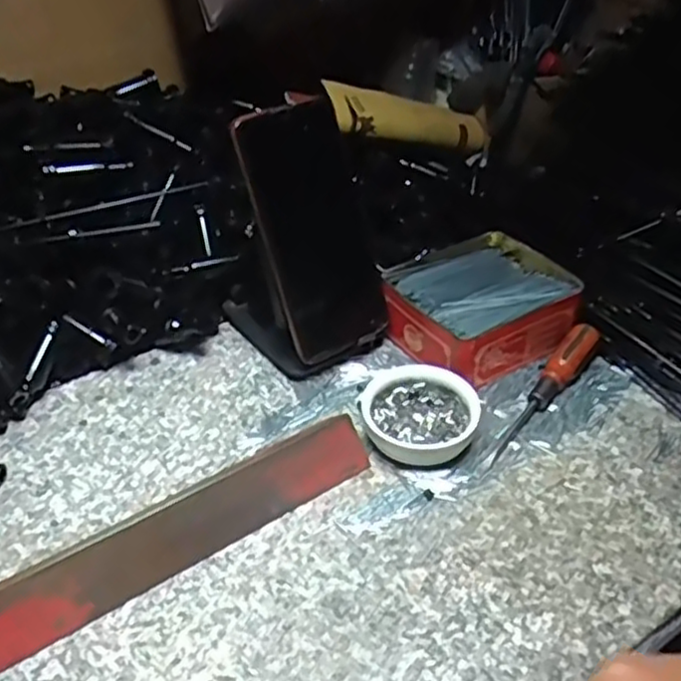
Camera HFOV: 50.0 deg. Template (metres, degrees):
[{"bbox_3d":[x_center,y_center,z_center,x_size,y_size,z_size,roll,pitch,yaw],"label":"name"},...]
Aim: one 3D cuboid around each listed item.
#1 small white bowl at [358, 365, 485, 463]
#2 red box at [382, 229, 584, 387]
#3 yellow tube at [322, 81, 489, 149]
[{"bbox_3d":[0.050,0.044,0.464,0.071,0.027,0.062,9,39,11],"label":"small white bowl"},{"bbox_3d":[0.098,-0.024,0.534,0.123,0.046,0.105,-24,44,-28],"label":"red box"},{"bbox_3d":[0.068,-0.214,0.709,0.193,0.037,0.037,-4,33,-41],"label":"yellow tube"}]

